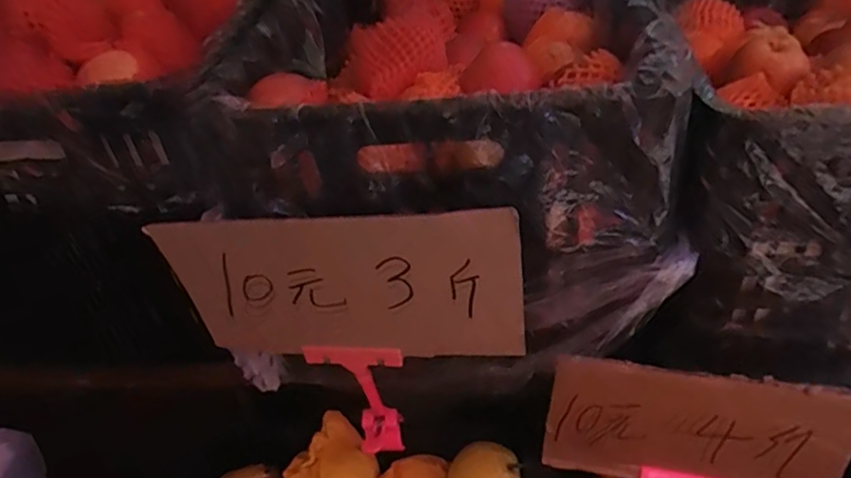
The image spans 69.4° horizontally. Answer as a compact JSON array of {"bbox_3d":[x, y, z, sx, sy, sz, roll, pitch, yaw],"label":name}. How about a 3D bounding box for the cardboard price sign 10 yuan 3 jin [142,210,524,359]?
[{"bbox_3d":[-0.062,0.039,0.466,0.263,0.152,0.012,-3,44,13],"label":"cardboard price sign 10 yuan 3 jin"}]

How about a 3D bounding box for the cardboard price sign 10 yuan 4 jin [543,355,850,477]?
[{"bbox_3d":[0.225,0.161,0.511,0.237,0.128,0.009,7,32,6],"label":"cardboard price sign 10 yuan 4 jin"}]

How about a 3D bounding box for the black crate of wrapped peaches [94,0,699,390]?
[{"bbox_3d":[0.018,-0.134,0.634,0.379,0.237,0.495,0,37,7],"label":"black crate of wrapped peaches"}]

